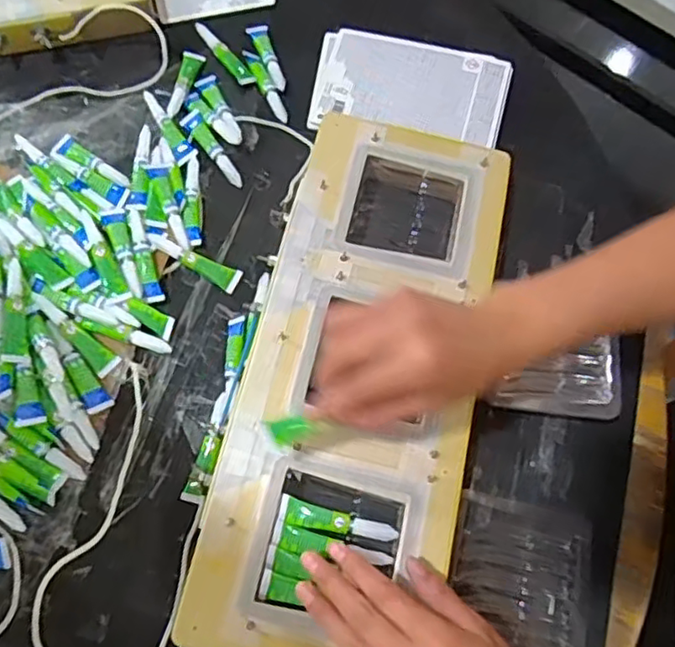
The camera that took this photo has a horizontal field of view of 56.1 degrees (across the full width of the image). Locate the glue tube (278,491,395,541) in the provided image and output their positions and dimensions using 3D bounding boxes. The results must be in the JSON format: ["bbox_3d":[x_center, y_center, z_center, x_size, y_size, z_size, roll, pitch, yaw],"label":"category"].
[{"bbox_3d":[0.000,0.137,0.436,0.081,0.006,0.017,15,69,4],"label":"glue tube"}]

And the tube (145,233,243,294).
[{"bbox_3d":[-0.120,-0.053,0.525,0.082,0.010,0.019,27,67,-5],"label":"tube"}]

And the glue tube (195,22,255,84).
[{"bbox_3d":[-0.107,-0.259,0.606,0.017,0.014,0.084,-34,74,-14],"label":"glue tube"}]

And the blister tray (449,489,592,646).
[{"bbox_3d":[0.133,0.181,0.457,0.100,0.020,0.098,12,69,3],"label":"blister tray"}]

